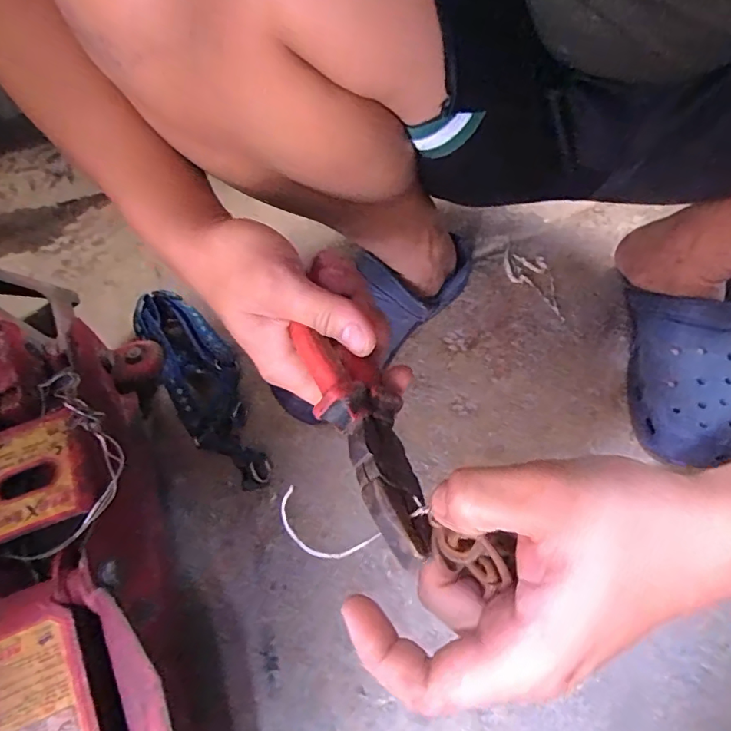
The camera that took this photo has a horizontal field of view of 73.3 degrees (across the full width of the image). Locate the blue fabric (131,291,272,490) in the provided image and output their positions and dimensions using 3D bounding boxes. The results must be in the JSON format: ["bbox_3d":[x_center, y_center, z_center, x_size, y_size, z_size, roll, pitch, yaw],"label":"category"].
[{"bbox_3d":[-0.176,0.018,0.519,0.079,0.050,0.253,-26,61,-12],"label":"blue fabric"}]

